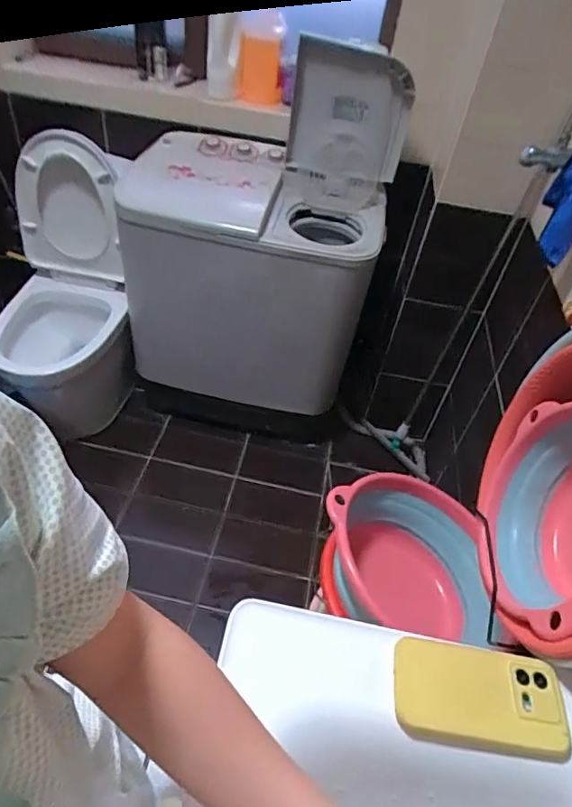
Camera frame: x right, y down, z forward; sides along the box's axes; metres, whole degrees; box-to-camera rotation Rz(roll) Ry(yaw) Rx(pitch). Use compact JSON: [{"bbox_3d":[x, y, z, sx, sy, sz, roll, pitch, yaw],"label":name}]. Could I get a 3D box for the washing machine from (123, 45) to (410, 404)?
[{"bbox_3d":[-0.114,-0.489,1.640,0.797,0.986,0.526,15,46,6],"label":"washing machine"}]

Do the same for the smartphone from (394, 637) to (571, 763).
[{"bbox_3d":[0.195,0.295,0.509,0.167,0.014,0.090,9,45,0],"label":"smartphone"}]

